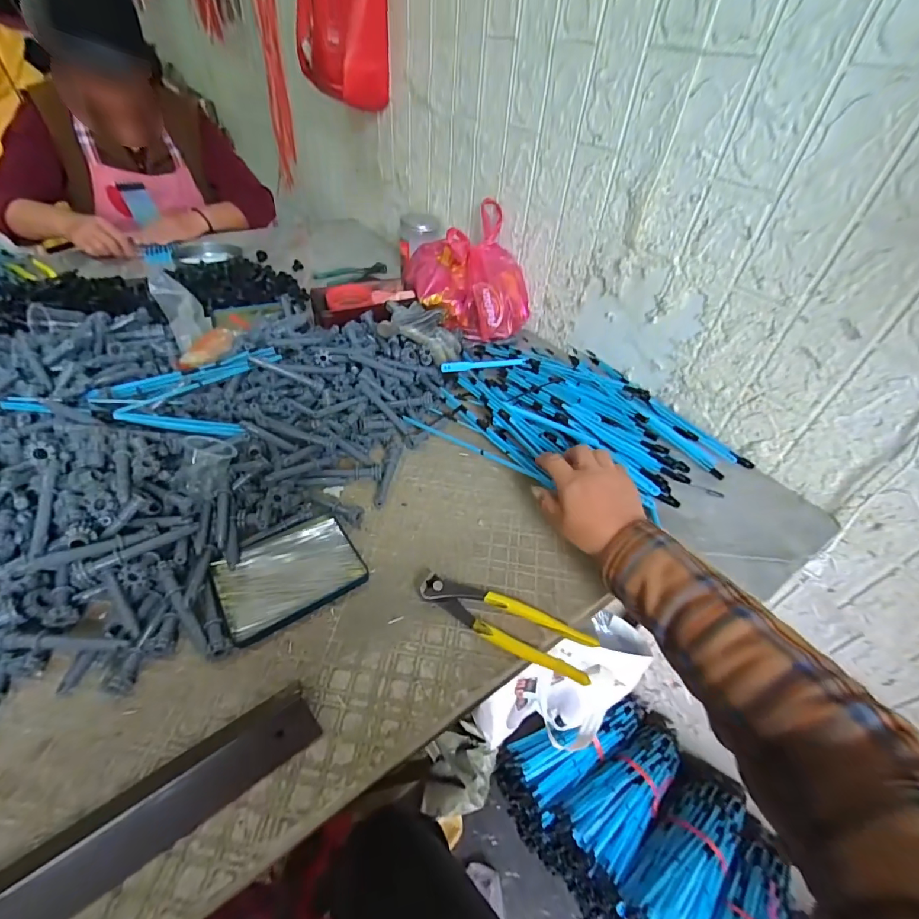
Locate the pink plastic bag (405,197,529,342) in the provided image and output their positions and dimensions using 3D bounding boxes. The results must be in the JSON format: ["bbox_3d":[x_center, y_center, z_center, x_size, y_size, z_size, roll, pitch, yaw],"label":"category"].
[{"bbox_3d":[0.019,-0.333,0.773,0.206,0.149,0.205,-13,47,-20],"label":"pink plastic bag"}]

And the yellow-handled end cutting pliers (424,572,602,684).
[{"bbox_3d":[0.042,0.149,0.401,0.163,0.021,0.049,23,45,15],"label":"yellow-handled end cutting pliers"}]

